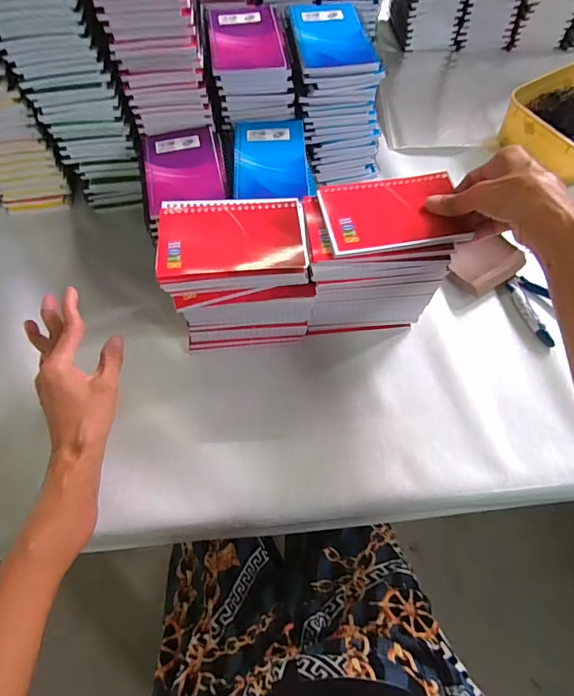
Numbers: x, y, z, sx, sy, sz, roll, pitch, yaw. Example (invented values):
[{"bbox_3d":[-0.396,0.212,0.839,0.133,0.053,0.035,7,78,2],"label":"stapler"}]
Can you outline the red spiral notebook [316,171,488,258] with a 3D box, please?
[{"bbox_3d":[0.103,-0.131,0.401,0.134,0.008,0.086,-8,62,-5],"label":"red spiral notebook"}]

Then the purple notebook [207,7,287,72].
[{"bbox_3d":[-0.048,-0.366,0.491,0.083,0.015,0.116,-6,62,-4],"label":"purple notebook"}]

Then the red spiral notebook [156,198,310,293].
[{"bbox_3d":[-0.050,-0.099,0.393,0.132,0.026,0.090,-5,66,-2],"label":"red spiral notebook"}]

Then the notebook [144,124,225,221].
[{"bbox_3d":[-0.116,-0.198,0.464,0.081,0.013,0.127,-11,63,-7],"label":"notebook"}]

